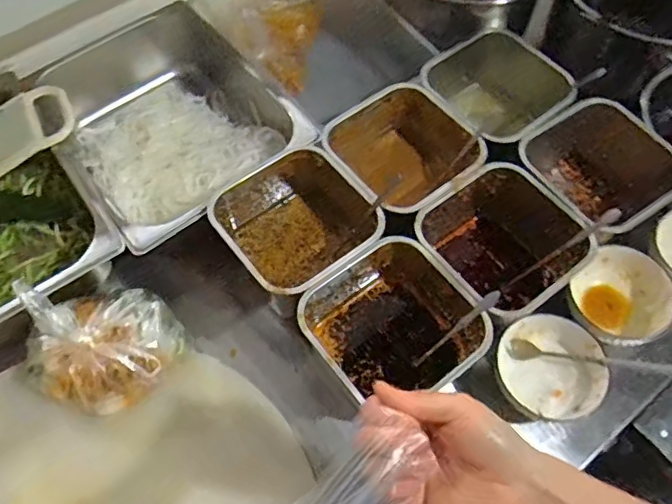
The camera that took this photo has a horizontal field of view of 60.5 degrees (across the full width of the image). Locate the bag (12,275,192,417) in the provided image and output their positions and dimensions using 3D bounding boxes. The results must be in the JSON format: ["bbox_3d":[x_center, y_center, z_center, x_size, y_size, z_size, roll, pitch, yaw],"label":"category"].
[{"bbox_3d":[-0.249,0.089,0.603,0.145,0.114,0.136,19,63,10],"label":"bag"}]

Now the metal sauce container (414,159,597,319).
[{"bbox_3d":[0.181,0.001,0.673,0.158,0.113,0.156,-35,67,-17],"label":"metal sauce container"}]

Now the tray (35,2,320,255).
[{"bbox_3d":[-0.213,-0.159,0.756,0.258,0.091,0.327,-33,67,-16],"label":"tray"}]

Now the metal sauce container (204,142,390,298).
[{"bbox_3d":[-0.044,-0.023,0.669,0.159,0.085,0.154,-36,67,-18],"label":"metal sauce container"}]

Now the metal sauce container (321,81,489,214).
[{"bbox_3d":[0.079,-0.106,0.728,0.157,0.106,0.161,-35,67,-17],"label":"metal sauce container"}]

